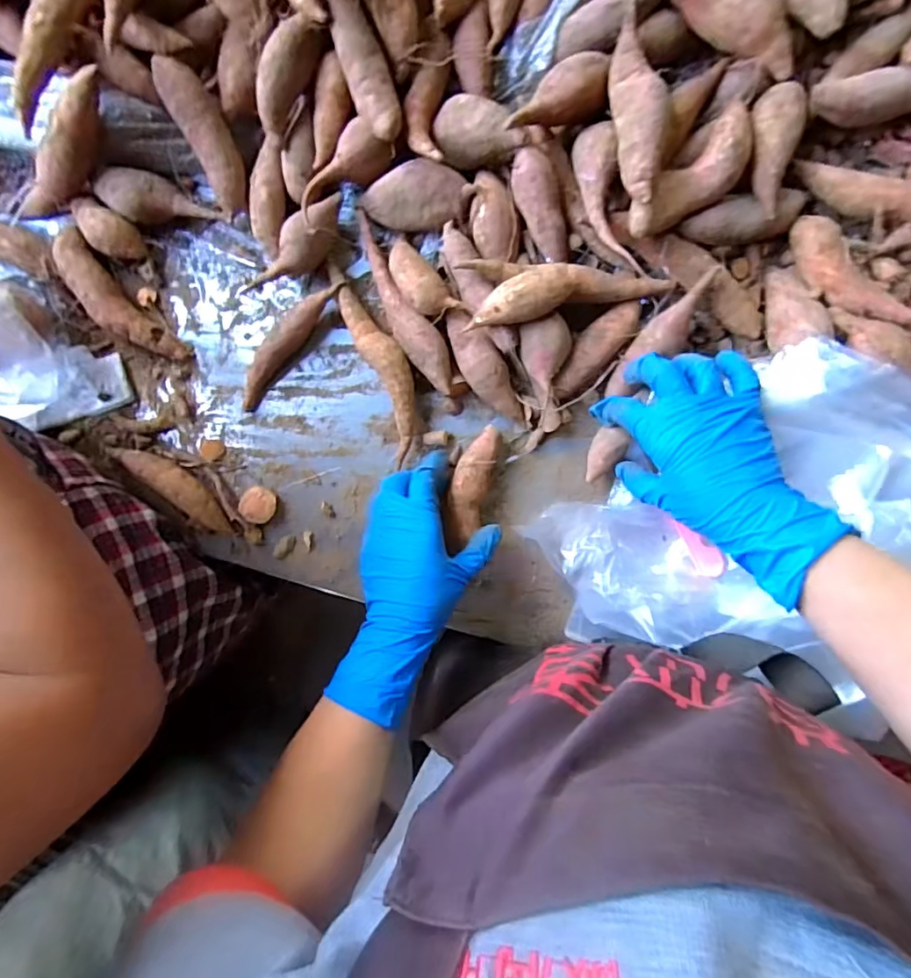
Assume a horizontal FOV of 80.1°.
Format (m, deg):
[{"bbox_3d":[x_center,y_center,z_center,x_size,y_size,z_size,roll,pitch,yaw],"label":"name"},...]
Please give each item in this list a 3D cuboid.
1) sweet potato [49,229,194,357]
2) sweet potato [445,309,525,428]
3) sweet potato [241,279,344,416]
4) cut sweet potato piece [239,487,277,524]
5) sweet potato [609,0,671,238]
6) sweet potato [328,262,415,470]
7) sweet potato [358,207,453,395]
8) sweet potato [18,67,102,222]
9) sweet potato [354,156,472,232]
[{"bbox_3d":[-0.288,-0.156,0.459,0.038,0.033,0.132,-42,90,7],"label":"sweet potato"},{"bbox_3d":[0.023,-0.095,0.430,0.031,0.035,0.101,-29,91,7],"label":"sweet potato"},{"bbox_3d":[-0.141,-0.123,0.450,0.024,0.029,0.128,41,97,1],"label":"sweet potato"},{"bbox_3d":[-0.169,0.014,0.466,0.030,0.013,0.030,0,95,5],"label":"cut sweet potato piece"},{"bbox_3d":[0.128,-0.253,0.370,0.034,0.028,0.152,-2,82,6],"label":"sweet potato"},{"bbox_3d":[-0.059,-0.105,0.438,0.039,0.034,0.168,-19,93,7],"label":"sweet potato"},{"bbox_3d":[-0.044,-0.147,0.434,0.032,0.033,0.155,-28,91,7],"label":"sweet potato"},{"bbox_3d":[-0.307,-0.255,0.423,0.142,0.031,0.035,-35,91,31],"label":"sweet potato"},{"bbox_3d":[-0.033,-0.225,0.423,0.086,0.036,0.044,-1,94,5],"label":"sweet potato"}]

